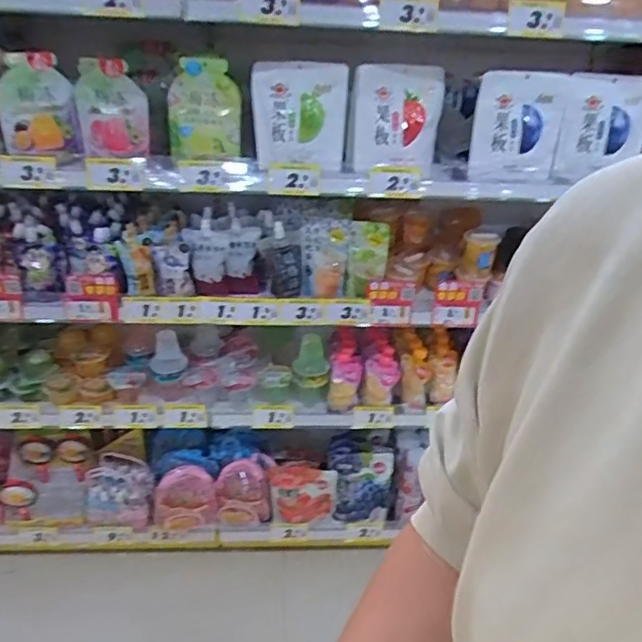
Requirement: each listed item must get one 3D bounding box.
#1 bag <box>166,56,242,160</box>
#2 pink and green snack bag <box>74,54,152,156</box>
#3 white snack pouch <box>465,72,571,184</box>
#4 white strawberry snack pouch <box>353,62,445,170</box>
[{"bbox_3d":[-0.225,-0.404,1.147,0.146,0.181,0.044,-10,3,-2],"label":"bag"},{"bbox_3d":[-0.387,-0.394,1.115,0.125,0.166,0.044,-6,33,-14],"label":"pink and green snack bag"},{"bbox_3d":[0.393,-0.384,1.185,0.182,0.200,0.047,-6,33,-15],"label":"white snack pouch"},{"bbox_3d":[0.157,-0.409,1.184,0.195,0.201,0.033,-3,4,-15],"label":"white strawberry snack pouch"}]

